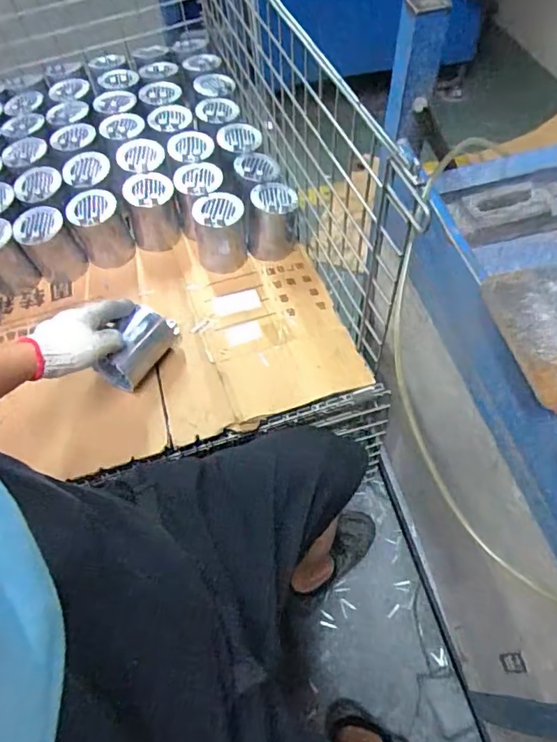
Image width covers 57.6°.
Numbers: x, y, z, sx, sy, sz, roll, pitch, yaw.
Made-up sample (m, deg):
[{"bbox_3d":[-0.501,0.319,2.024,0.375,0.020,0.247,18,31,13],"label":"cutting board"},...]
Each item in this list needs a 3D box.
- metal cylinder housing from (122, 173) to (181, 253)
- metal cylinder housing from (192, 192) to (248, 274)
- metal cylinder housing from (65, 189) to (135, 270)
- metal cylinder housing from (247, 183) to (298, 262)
[{"bbox_3d":[-0.234,-0.296,0.952,0.096,0.111,0.090,-16,60,-5],"label":"metal cylinder housing"},{"bbox_3d":[-0.106,-0.255,0.927,0.096,0.115,0.094,-8,60,0],"label":"metal cylinder housing"},{"bbox_3d":[-0.325,-0.261,0.929,0.089,0.123,0.074,-25,61,-10],"label":"metal cylinder housing"},{"bbox_3d":[-0.012,-0.280,0.952,0.093,0.116,0.087,1,60,5],"label":"metal cylinder housing"}]

